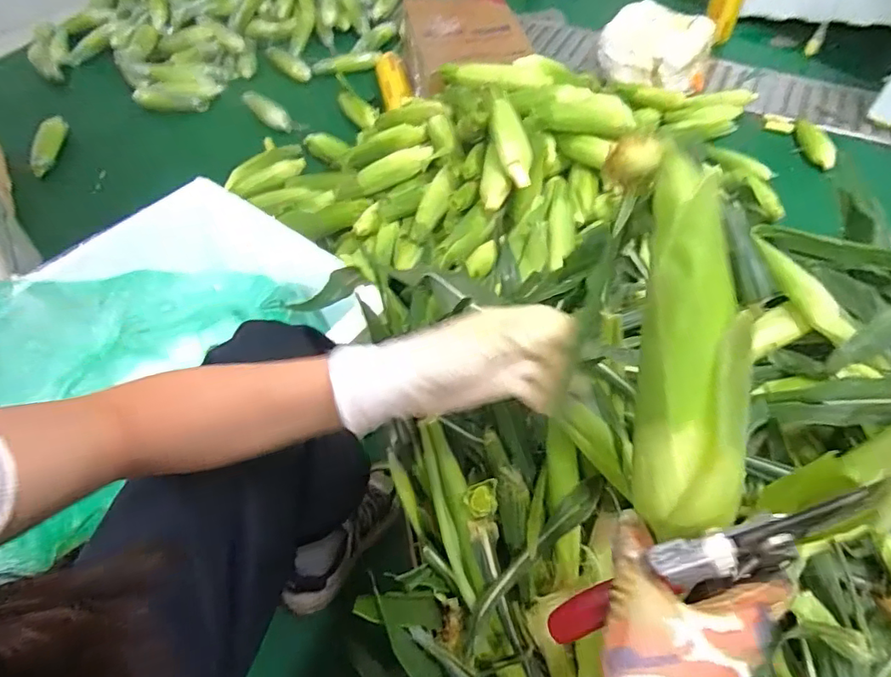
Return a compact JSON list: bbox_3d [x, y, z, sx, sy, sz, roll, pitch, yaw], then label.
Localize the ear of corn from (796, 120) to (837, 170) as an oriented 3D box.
[{"bbox_3d":[0.997,-0.531,1.400,0.057,0.042,0.194,3,54,3],"label":"ear of corn"}]

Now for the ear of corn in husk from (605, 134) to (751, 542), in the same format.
[{"bbox_3d":[0.137,-0.009,0.306,0.050,0.046,0.235,0,81,0],"label":"ear of corn in husk"}]

